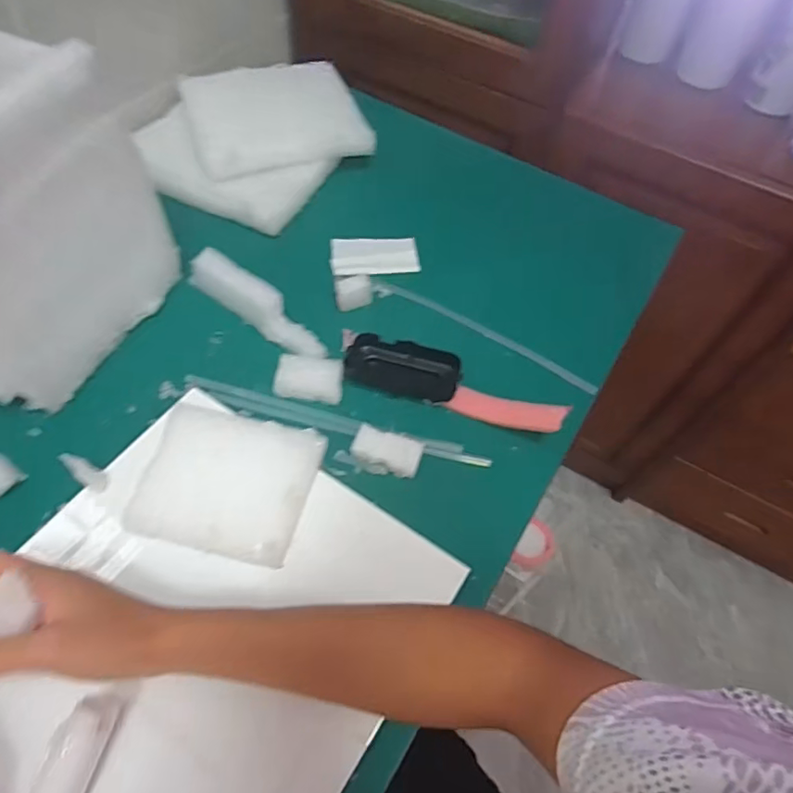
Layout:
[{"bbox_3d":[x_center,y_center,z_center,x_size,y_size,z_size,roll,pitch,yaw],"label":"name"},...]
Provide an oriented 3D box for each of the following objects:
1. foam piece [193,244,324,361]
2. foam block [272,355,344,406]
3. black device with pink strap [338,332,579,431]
[{"bbox_3d":[-0.142,-0.094,0.556,0.170,0.047,0.031,35,61,17],"label":"foam piece"},{"bbox_3d":[-0.083,-0.018,0.523,0.062,0.018,0.038,9,57,1],"label":"foam block"},{"bbox_3d":[0.051,-0.016,0.525,0.215,0.036,0.055,19,58,7],"label":"black device with pink strap"}]

